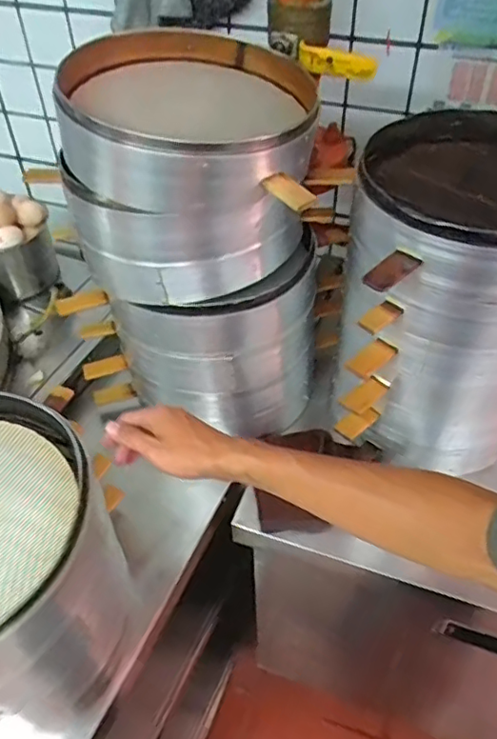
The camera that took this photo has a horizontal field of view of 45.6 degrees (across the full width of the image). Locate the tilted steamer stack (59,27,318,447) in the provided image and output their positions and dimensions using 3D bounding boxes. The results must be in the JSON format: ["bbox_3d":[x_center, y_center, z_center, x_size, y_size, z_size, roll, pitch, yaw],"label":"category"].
[{"bbox_3d":[-0.052,-0.158,0.800,0.272,0.444,0.276,0,46,1],"label":"tilted steamer stack"}]

